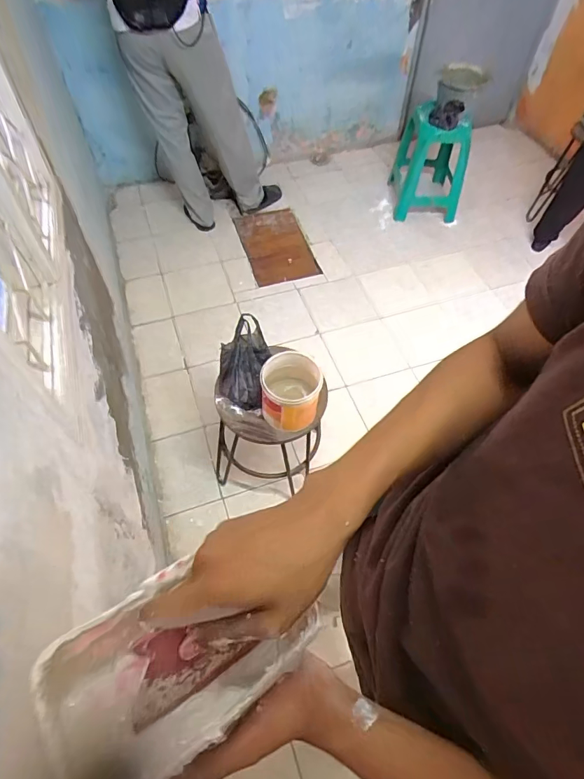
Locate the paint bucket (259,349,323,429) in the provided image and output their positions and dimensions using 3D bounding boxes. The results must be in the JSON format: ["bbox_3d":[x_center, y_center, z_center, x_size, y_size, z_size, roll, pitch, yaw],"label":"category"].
[{"bbox_3d":[-0.002,0.004,1.184,0.152,0.154,0.147,1,56,-1],"label":"paint bucket"}]

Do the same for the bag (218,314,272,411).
[{"bbox_3d":[-0.132,-0.082,1.240,0.132,0.144,0.219,10,56,5],"label":"bag"}]

